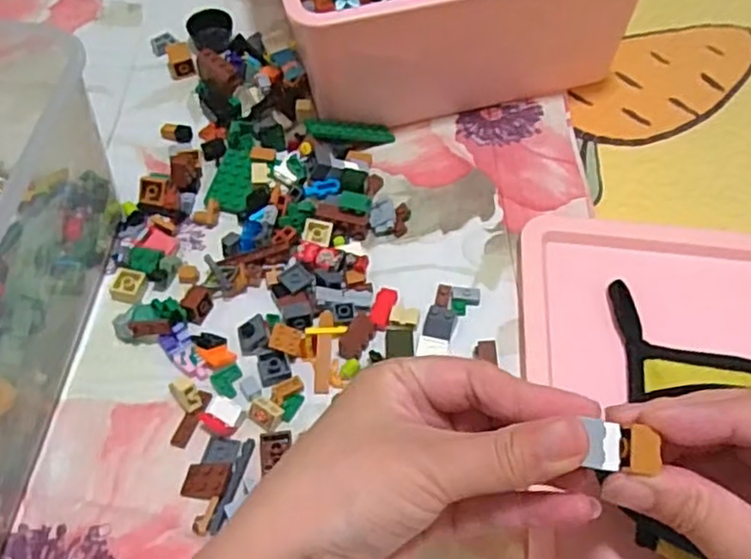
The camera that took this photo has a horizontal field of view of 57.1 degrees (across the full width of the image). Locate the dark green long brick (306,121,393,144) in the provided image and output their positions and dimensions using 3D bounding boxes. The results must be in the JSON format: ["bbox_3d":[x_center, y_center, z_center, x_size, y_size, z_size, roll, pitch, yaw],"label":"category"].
[{"bbox_3d":[-0.017,-0.098,0.463,0.061,0.011,0.012,0,56,-21],"label":"dark green long brick"}]

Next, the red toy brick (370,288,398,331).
[{"bbox_3d":[0.005,0.016,0.392,0.011,0.004,0.027,16,59,8],"label":"red toy brick"}]

